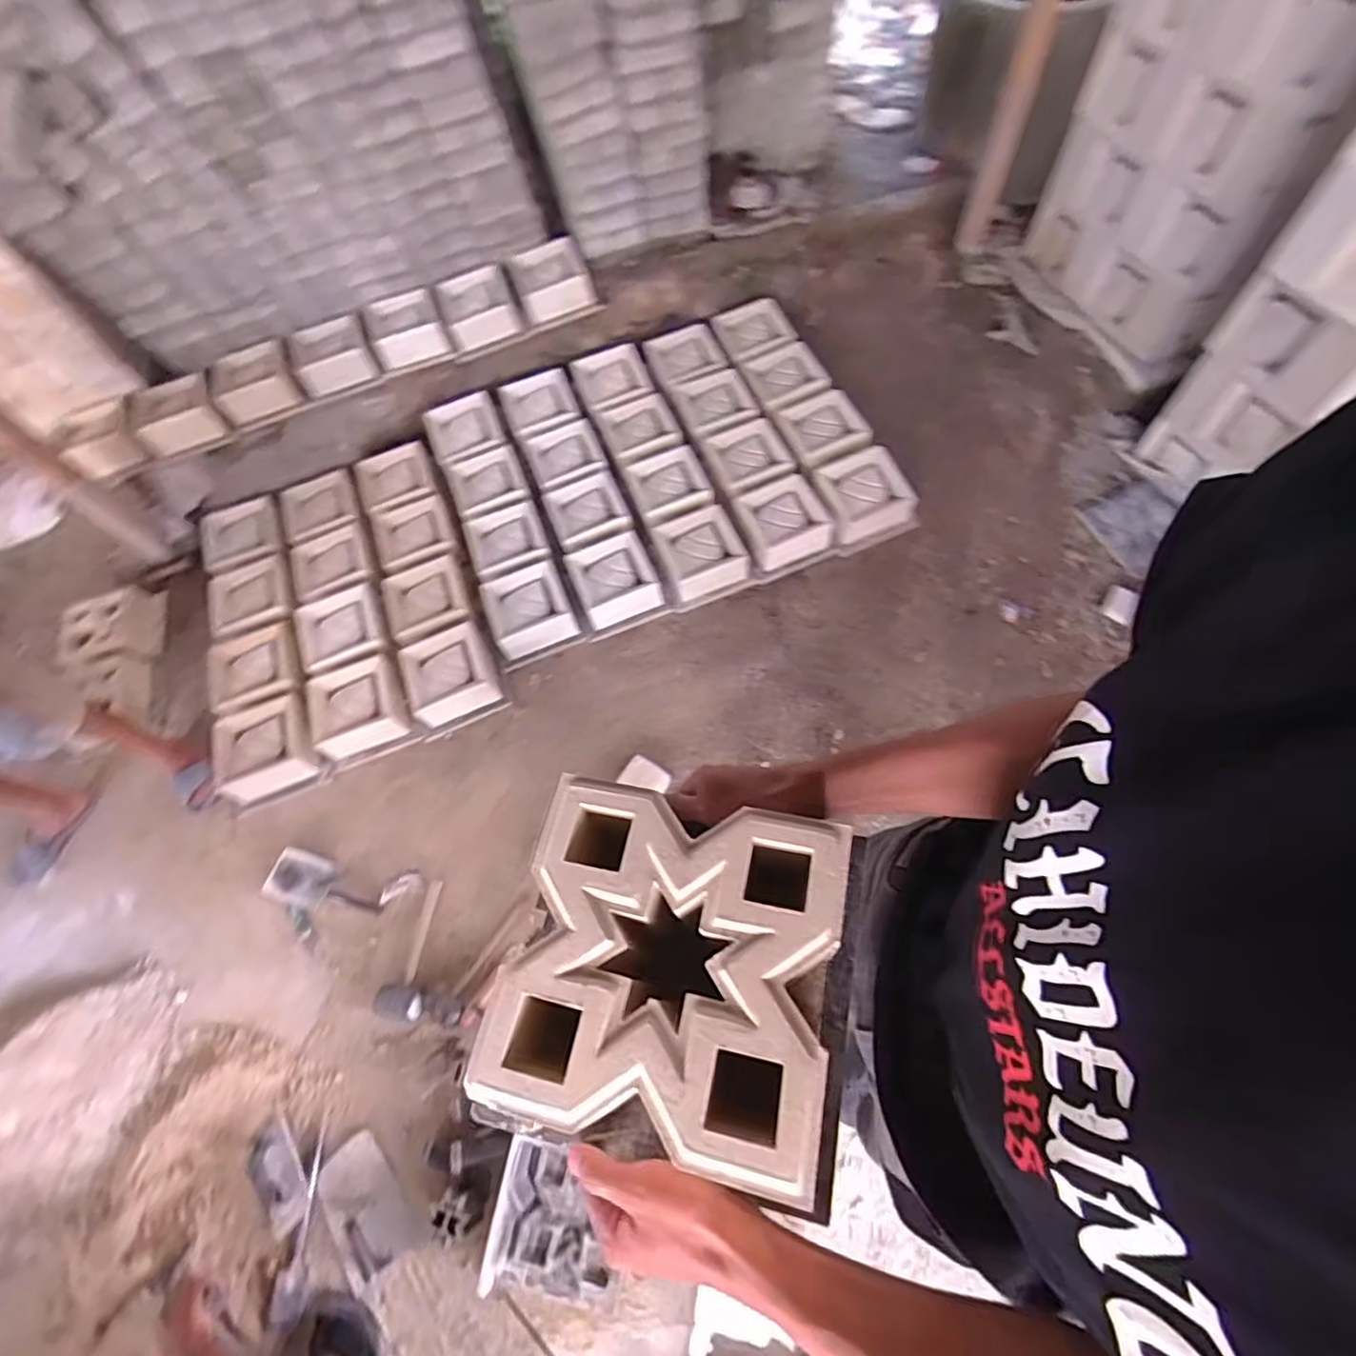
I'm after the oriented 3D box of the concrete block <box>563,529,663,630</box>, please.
[{"bbox_3d":[-0.180,-0.269,1.778,0.213,0.131,0.215,-23,59,-12],"label":"concrete block"}]

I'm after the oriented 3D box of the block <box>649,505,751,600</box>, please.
[{"bbox_3d":[0.065,-0.358,1.788,0.218,0.106,0.209,-18,58,-9],"label":"block"}]

